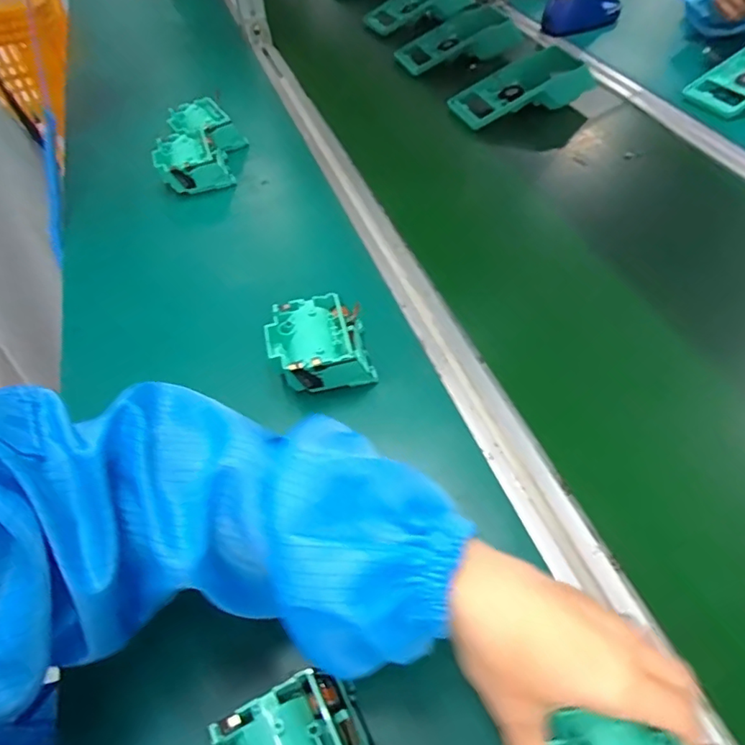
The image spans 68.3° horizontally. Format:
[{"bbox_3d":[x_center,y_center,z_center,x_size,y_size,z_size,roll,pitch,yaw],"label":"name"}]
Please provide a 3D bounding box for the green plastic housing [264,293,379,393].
[{"bbox_3d":[-0.044,-0.023,0.451,0.079,0.037,0.074,-14,51,-8],"label":"green plastic housing"}]

